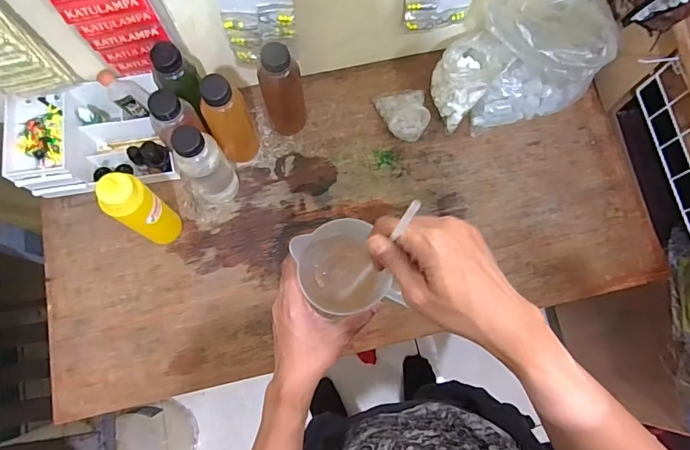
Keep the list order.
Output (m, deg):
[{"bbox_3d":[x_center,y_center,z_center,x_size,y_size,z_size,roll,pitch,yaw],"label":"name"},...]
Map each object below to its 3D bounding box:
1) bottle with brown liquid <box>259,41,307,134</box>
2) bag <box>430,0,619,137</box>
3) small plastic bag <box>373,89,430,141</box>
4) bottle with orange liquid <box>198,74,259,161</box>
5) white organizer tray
[{"bbox_3d":[-0.095,-0.198,0.716,0.062,0.197,0.051,-8,75,-4],"label":"bottle with brown liquid"},{"bbox_3d":[0.277,-0.269,0.733,0.218,0.218,0.224,41,77,9],"label":"bag"},{"bbox_3d":[0.102,-0.194,0.799,0.087,0.034,0.100,-7,75,-3],"label":"small plastic bag"},{"bbox_3d":[-0.172,-0.156,0.689,0.066,0.195,0.051,-24,77,-8],"label":"bottle with orange liquid"},{"bbox_3d":[-0.407,-0.142,0.740,0.219,0.098,0.150,-10,75,-4],"label":"white organizer tray"}]

